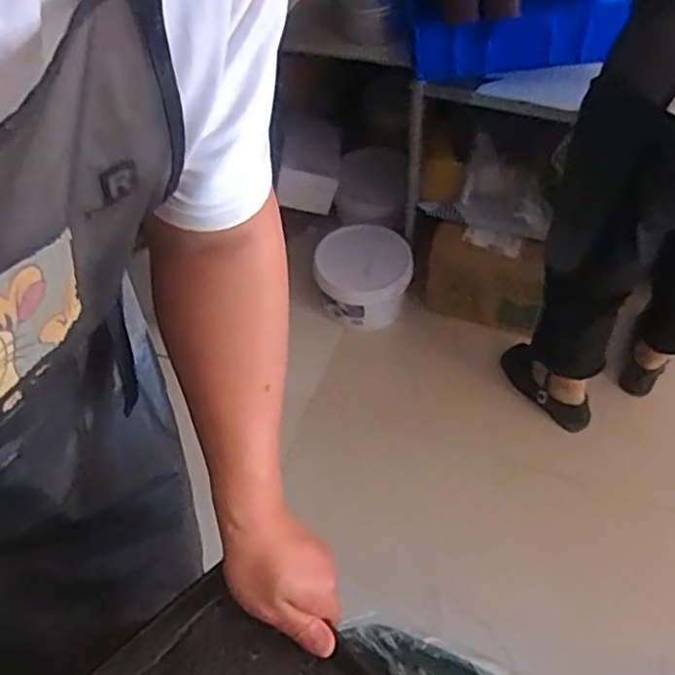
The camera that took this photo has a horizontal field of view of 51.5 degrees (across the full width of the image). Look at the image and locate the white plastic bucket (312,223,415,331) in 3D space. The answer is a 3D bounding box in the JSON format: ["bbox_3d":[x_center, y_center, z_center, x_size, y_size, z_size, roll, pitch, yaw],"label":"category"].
[{"bbox_3d":[0.060,-0.150,1.710,0.213,0.145,0.234,-1,51,2],"label":"white plastic bucket"}]

